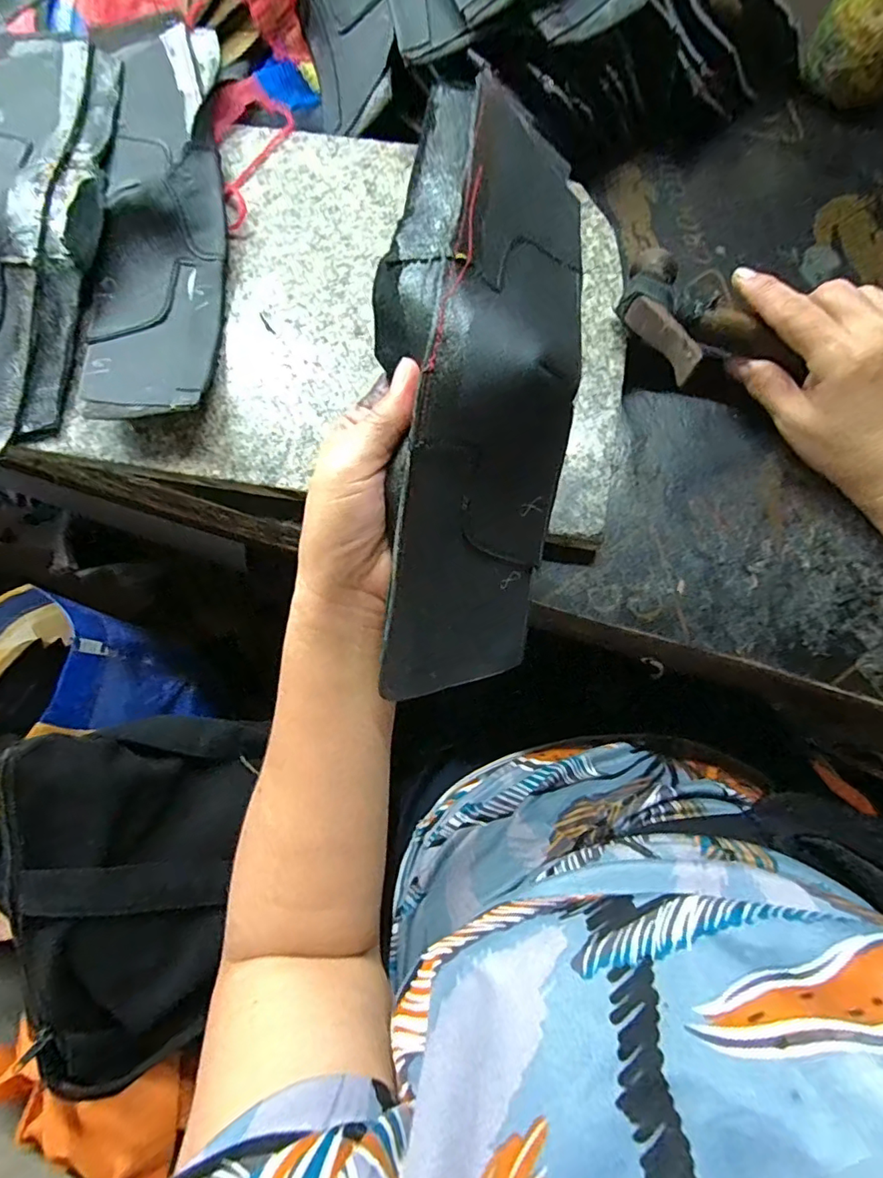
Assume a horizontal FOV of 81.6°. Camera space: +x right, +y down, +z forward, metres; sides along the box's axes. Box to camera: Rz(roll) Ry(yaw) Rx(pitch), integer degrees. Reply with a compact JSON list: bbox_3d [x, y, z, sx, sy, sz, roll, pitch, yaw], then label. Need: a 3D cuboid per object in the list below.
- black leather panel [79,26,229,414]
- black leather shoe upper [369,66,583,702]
[{"bbox_3d":[-0.187,-0.249,0.339,0.082,0.034,0.302,-2,77,1],"label":"black leather panel"},{"bbox_3d":[0.018,-0.097,0.245,0.090,0.079,0.291,5,93,3],"label":"black leather shoe upper"}]

